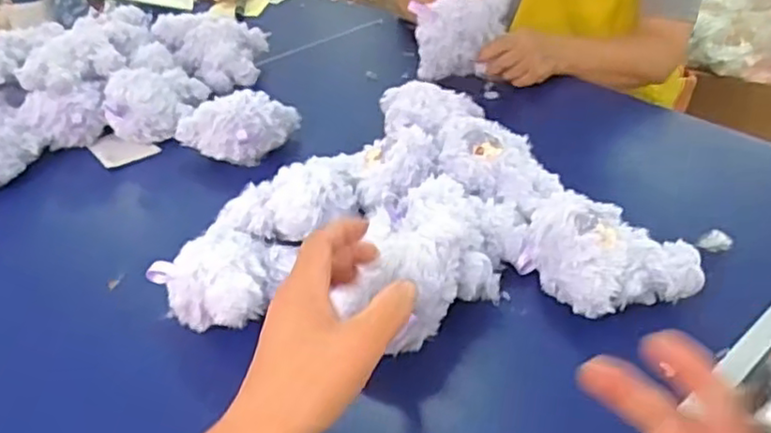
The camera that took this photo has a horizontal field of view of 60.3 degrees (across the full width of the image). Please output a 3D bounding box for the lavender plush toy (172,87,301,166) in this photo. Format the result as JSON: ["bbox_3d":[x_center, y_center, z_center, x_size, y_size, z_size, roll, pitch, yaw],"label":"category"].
[{"bbox_3d":[-0.170,-0.107,0.769,0.102,0.071,0.100,19,42,27],"label":"lavender plush toy"}]

